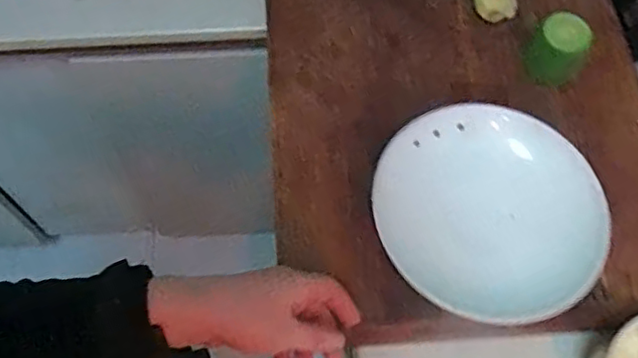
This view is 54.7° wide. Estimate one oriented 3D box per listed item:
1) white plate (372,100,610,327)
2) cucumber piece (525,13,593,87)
[{"bbox_3d":[0.147,0.027,0.536,0.181,0.036,0.190,1,64,-2],"label":"white plate"},{"bbox_3d":[0.239,-0.128,0.617,0.053,0.043,0.056,1,64,-2],"label":"cucumber piece"}]

